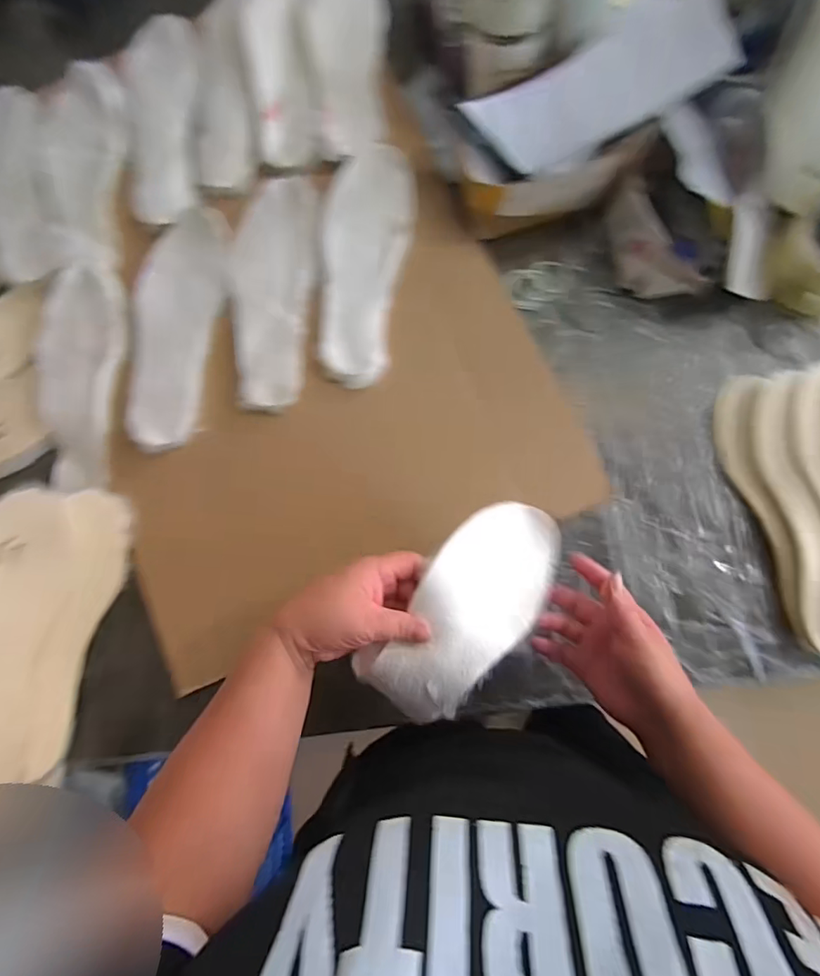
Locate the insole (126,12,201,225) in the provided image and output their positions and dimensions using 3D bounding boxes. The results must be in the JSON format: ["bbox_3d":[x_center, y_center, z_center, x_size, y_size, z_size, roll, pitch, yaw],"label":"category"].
[{"bbox_3d":[-0.304,-0.461,0.623,0.088,0.016,0.271,-5,83,4],"label":"insole"}]

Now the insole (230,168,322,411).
[{"bbox_3d":[-0.160,-0.230,0.577,0.095,0.004,0.281,3,80,7],"label":"insole"}]

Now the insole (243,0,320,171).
[{"bbox_3d":[-0.158,-0.519,0.617,0.076,0.012,0.275,-6,79,5],"label":"insole"}]

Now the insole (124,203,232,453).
[{"bbox_3d":[-0.273,-0.184,0.578,0.107,0.010,0.280,5,80,7],"label":"insole"}]

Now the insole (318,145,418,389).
[{"bbox_3d":[-0.051,-0.261,0.584,0.099,0.018,0.288,3,80,7],"label":"insole"}]

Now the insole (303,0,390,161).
[{"bbox_3d":[-0.077,-0.532,0.617,0.097,0.018,0.260,-4,79,5],"label":"insole"}]

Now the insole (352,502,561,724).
[{"bbox_3d":[0.052,0.095,0.413,0.092,0.042,0.201,38,76,8],"label":"insole"}]

